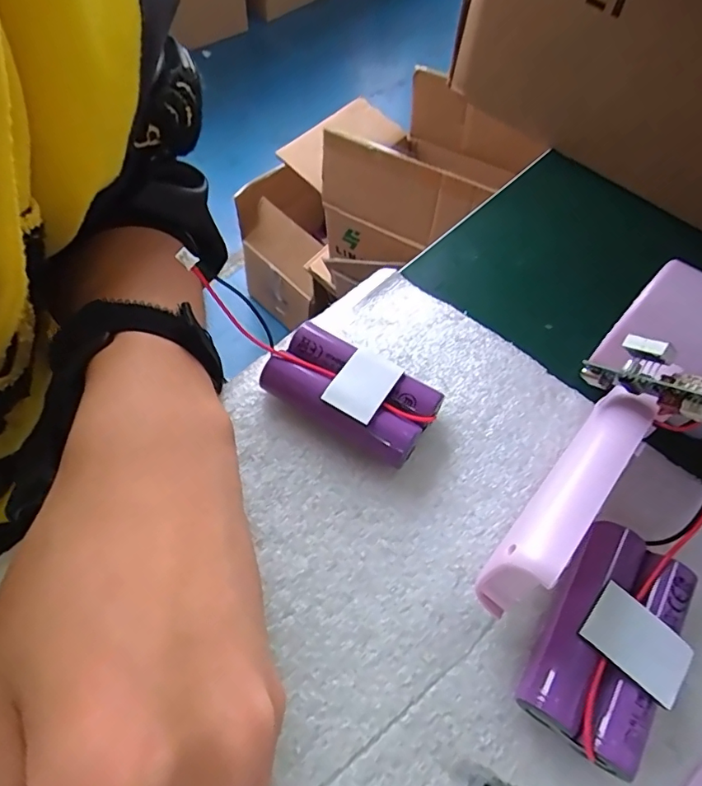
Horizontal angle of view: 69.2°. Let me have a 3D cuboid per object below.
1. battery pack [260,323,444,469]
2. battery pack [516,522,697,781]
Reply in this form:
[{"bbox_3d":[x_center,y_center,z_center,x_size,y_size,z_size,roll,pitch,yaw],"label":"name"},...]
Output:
[{"bbox_3d":[-0.001,0.001,0.203,0.065,0.022,0.034,27,61,12],"label":"battery pack"},{"bbox_3d":[0.081,0.078,0.162,0.038,0.023,0.065,29,62,13],"label":"battery pack"}]

